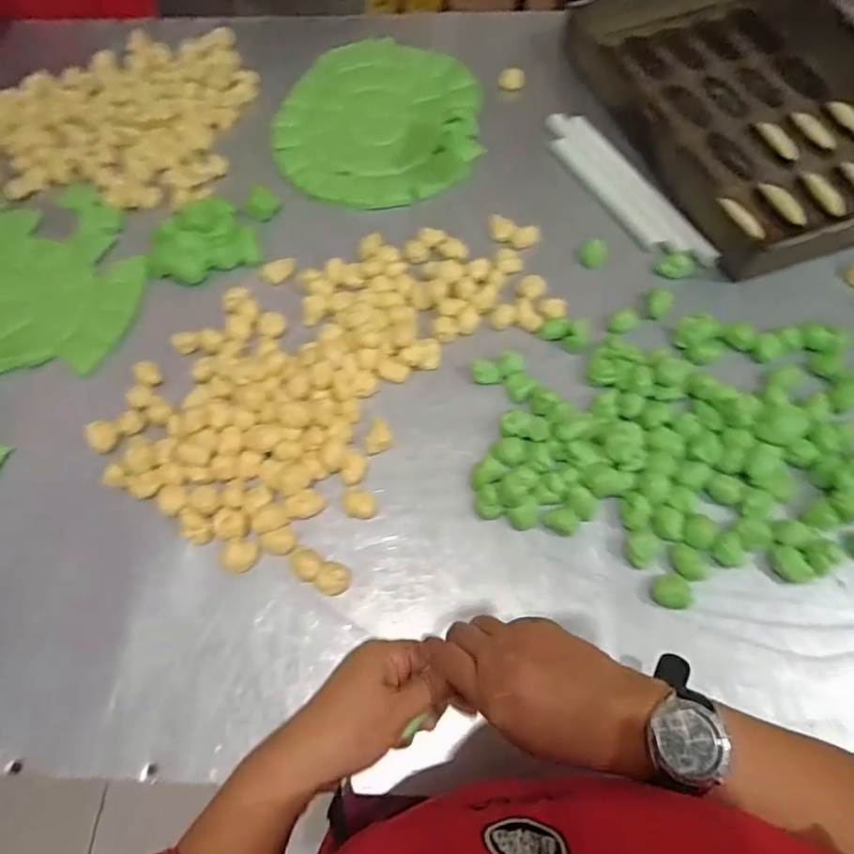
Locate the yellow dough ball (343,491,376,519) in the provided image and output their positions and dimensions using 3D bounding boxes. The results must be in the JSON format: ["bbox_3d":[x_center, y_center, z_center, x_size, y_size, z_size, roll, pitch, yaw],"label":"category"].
[{"bbox_3d":[-0.067,0.077,0.540,0.031,0.016,0.025,0,66,2],"label":"yellow dough ball"}]

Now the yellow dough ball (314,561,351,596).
[{"bbox_3d":[-0.087,0.143,0.513,0.029,0.020,0.031,-1,66,2],"label":"yellow dough ball"}]

